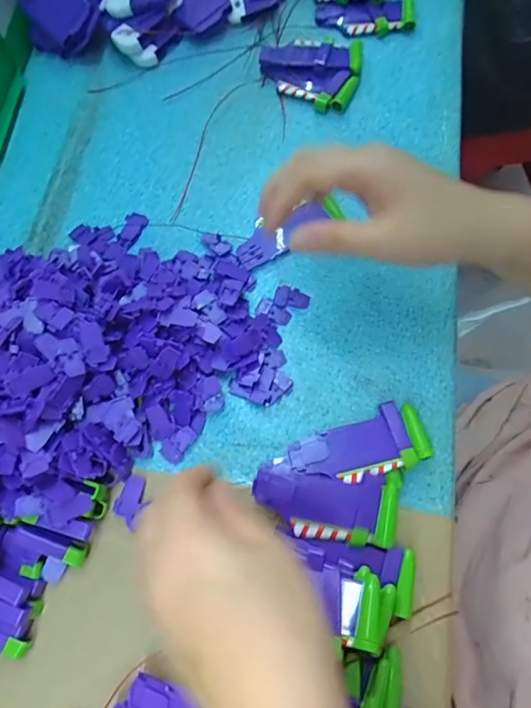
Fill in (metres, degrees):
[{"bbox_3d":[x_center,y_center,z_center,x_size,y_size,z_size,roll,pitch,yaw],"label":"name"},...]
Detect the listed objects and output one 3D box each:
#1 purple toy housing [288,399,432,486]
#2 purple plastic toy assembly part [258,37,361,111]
[{"bbox_3d":[0.061,0.063,0.305,0.087,0.017,0.040,-16,72,-3],"label":"purple toy housing"},{"bbox_3d":[0.039,-0.255,0.403,0.092,0.025,0.061,28,75,11],"label":"purple plastic toy assembly part"}]

